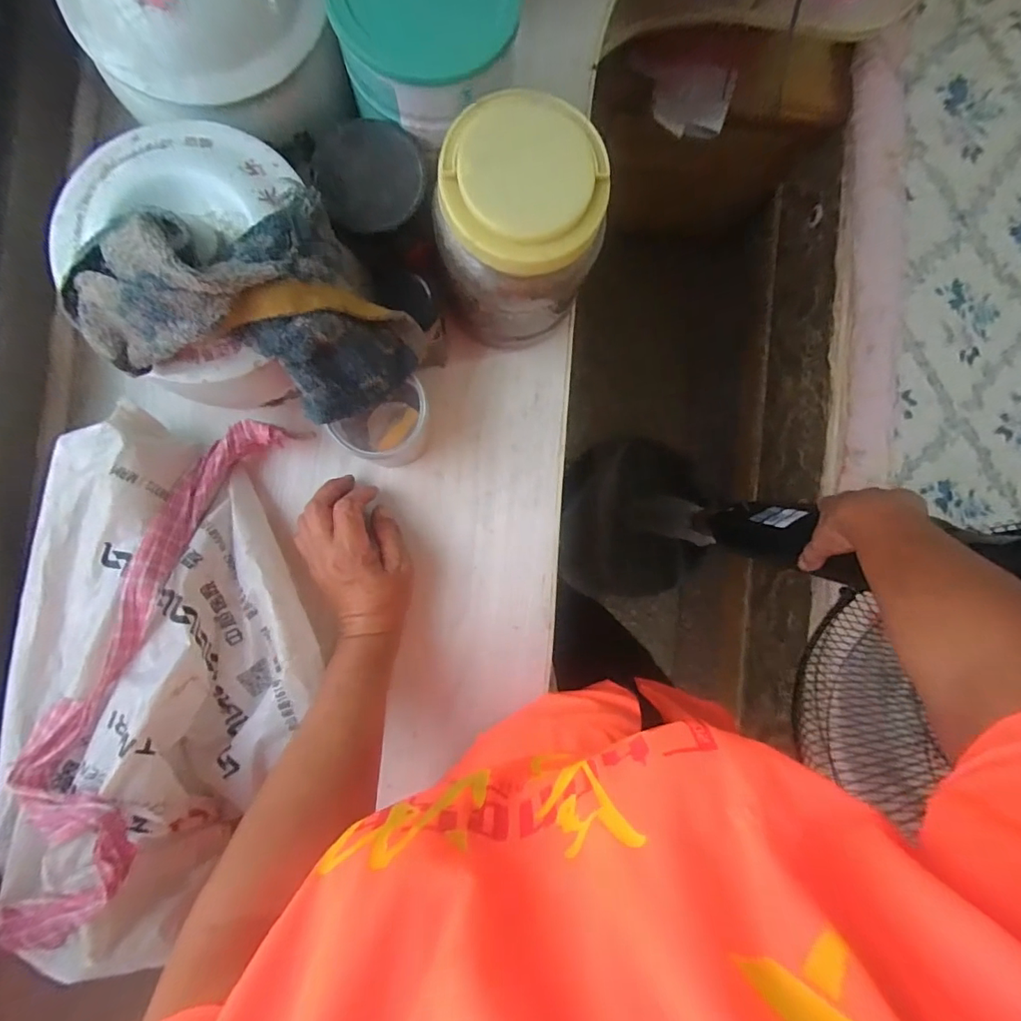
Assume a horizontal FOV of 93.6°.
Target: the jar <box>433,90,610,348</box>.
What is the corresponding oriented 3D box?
[{"bbox_3d":[0.005,-0.217,0.390,0.119,0.148,0.117,0,90,-5],"label":"jar"}]

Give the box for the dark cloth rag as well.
[{"bbox_3d":[-0.164,-0.123,0.322,0.169,0.114,0.138,-30,92,-5],"label":"dark cloth rag"}]

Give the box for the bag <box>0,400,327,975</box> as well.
[{"bbox_3d":[-0.277,0.127,0.396,0.234,0.125,0.396,8,89,-5],"label":"bag"}]

